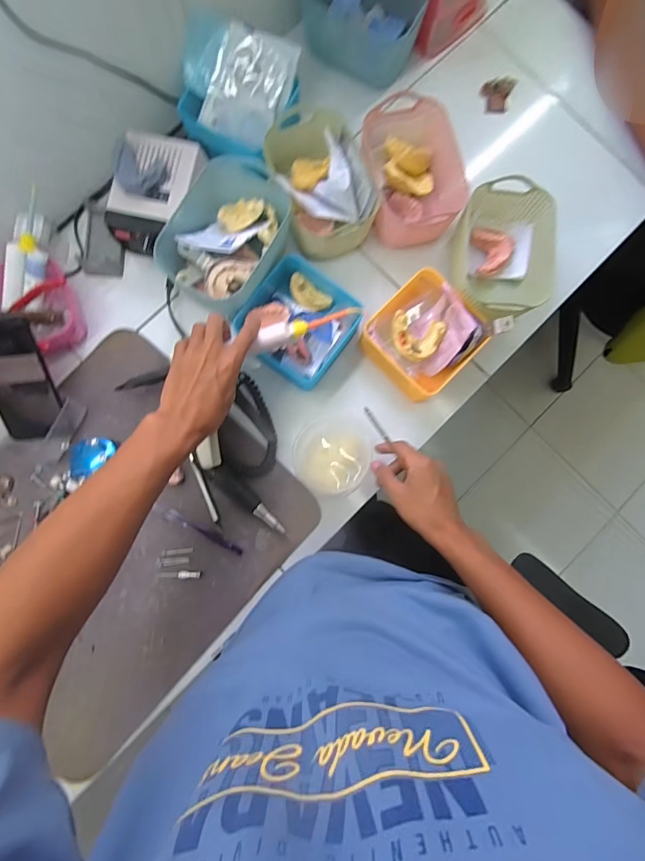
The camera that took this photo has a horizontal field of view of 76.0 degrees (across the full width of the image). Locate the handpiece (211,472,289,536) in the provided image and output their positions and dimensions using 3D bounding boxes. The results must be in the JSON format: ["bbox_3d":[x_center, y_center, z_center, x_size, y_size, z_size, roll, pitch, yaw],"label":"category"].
[{"bbox_3d":[-0.096,0.098,0.556,0.121,0.026,0.027,43,85,2],"label":"handpiece"}]

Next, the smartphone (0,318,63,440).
[{"bbox_3d":[-0.374,-0.060,0.511,0.072,0.013,0.159,-10,127,-15],"label":"smartphone"}]

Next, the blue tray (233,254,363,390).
[{"bbox_3d":[-0.031,-0.146,0.565,0.134,0.055,0.141,38,85,1],"label":"blue tray"}]

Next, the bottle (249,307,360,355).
[{"bbox_3d":[-0.015,-0.128,0.500,0.145,0.036,0.025,-26,86,-30],"label":"bottle"}]

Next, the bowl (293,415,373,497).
[{"bbox_3d":[0.013,0.032,0.563,0.101,0.033,0.108,0,85,-2],"label":"bowl"}]

